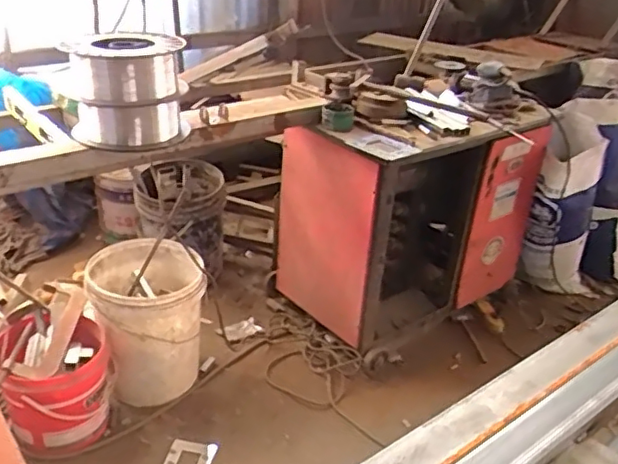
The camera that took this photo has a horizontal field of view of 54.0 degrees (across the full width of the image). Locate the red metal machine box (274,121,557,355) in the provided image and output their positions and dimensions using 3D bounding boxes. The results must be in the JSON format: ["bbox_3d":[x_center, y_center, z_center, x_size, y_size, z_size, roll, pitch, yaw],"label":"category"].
[{"bbox_3d":[0.317,-0.067,1.951,0.737,0.664,0.472,-16,35,-32],"label":"red metal machine box"}]

